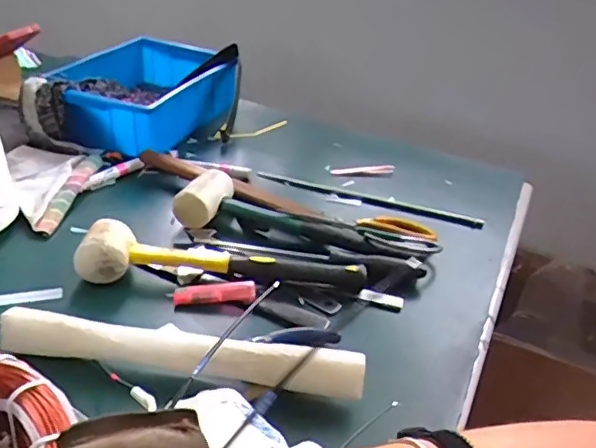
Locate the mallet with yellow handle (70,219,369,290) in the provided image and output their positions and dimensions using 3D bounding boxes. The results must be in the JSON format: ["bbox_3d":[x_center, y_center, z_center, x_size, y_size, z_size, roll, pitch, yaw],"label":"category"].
[{"bbox_3d":[-0.074,0.037,0.579,0.284,0.049,0.056,4,32,-7],"label":"mallet with yellow handle"}]

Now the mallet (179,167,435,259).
[{"bbox_3d":[0.008,0.001,0.645,0.293,0.050,0.074,12,33,11],"label":"mallet"}]

